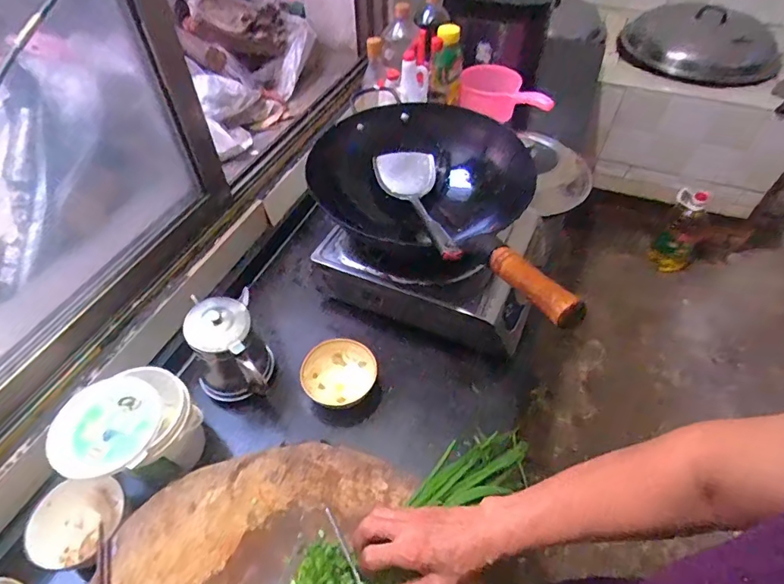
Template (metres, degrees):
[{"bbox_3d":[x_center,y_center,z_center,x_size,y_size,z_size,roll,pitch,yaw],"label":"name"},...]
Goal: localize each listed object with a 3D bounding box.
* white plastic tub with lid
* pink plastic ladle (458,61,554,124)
[{"bbox_3d":[-0.334,0.195,0.607,0.131,0.146,0.135,-1,49,1],"label":"white plastic tub with lid"},{"bbox_3d":[0.289,-0.474,1.136,0.236,0.142,0.095,32,57,25],"label":"pink plastic ladle"}]

